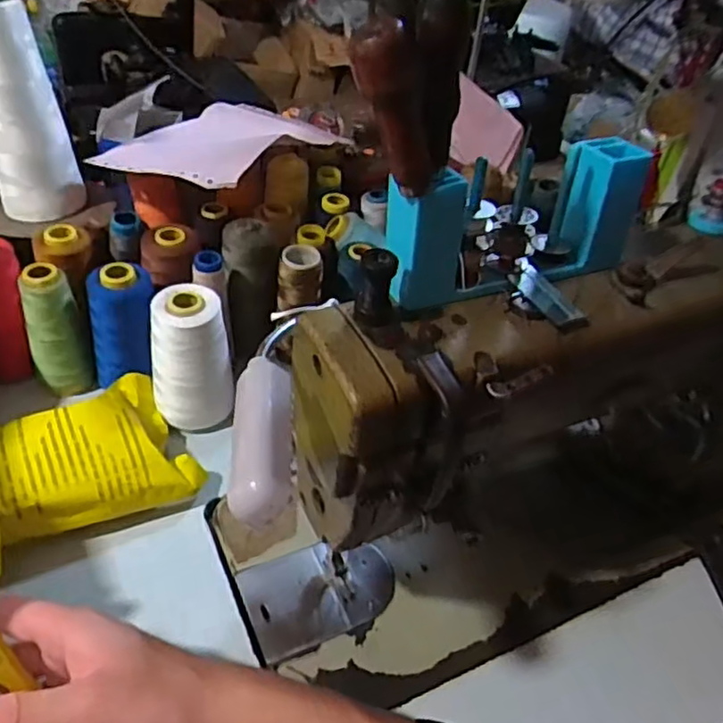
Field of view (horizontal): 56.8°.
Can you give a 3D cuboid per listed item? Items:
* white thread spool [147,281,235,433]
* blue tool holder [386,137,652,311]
[{"bbox_3d":[-0.127,0.000,0.495,0.056,0.096,0.056,-7,44,-16],"label":"white thread spool"},{"bbox_3d":[0.077,-0.068,0.322,0.135,0.057,0.034,-16,47,-24],"label":"blue tool holder"}]

